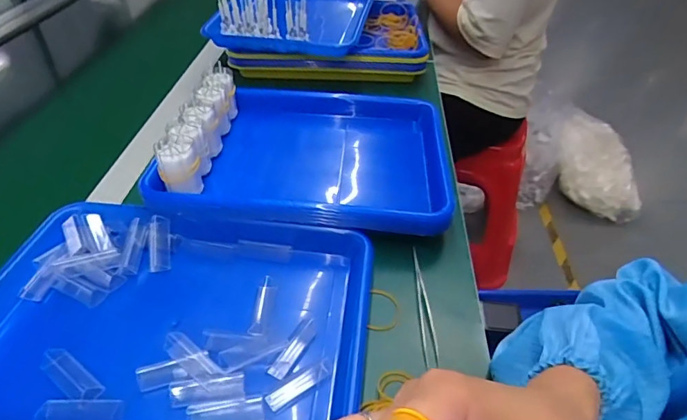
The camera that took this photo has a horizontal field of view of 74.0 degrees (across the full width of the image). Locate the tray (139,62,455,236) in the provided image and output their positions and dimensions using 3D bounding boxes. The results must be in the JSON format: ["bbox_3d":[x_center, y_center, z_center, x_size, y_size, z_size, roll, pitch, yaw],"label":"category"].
[{"bbox_3d":[-0.038,-0.077,0.559,0.318,0.087,0.261,5,41,4],"label":"tray"}]

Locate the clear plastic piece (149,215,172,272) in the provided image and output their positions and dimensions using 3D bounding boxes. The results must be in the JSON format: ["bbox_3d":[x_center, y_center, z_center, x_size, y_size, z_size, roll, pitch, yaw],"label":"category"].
[{"bbox_3d":[-0.185,0.034,0.458,0.020,0.015,0.059,-5,71,-8],"label":"clear plastic piece"}]

